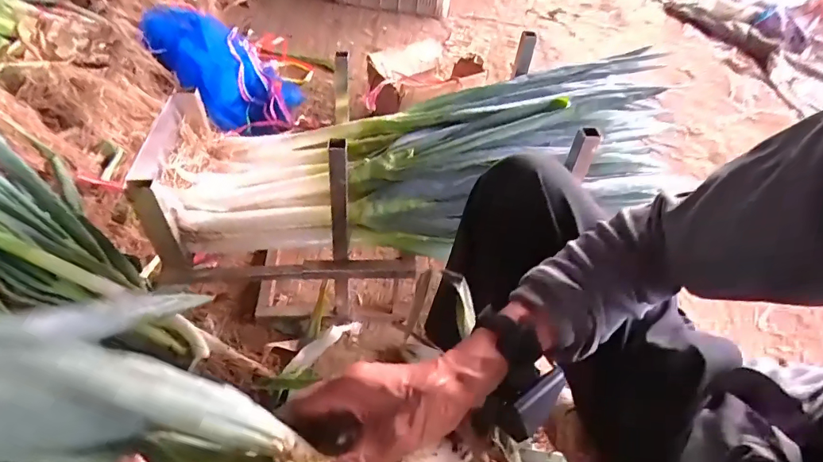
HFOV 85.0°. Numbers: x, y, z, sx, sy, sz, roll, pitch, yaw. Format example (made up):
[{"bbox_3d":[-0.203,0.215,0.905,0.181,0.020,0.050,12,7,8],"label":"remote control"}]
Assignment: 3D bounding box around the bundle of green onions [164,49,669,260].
[{"bbox_3d":[0.035,-0.128,0.794,0.852,0.179,0.287,-12,48,2],"label":"bundle of green onions"}]

